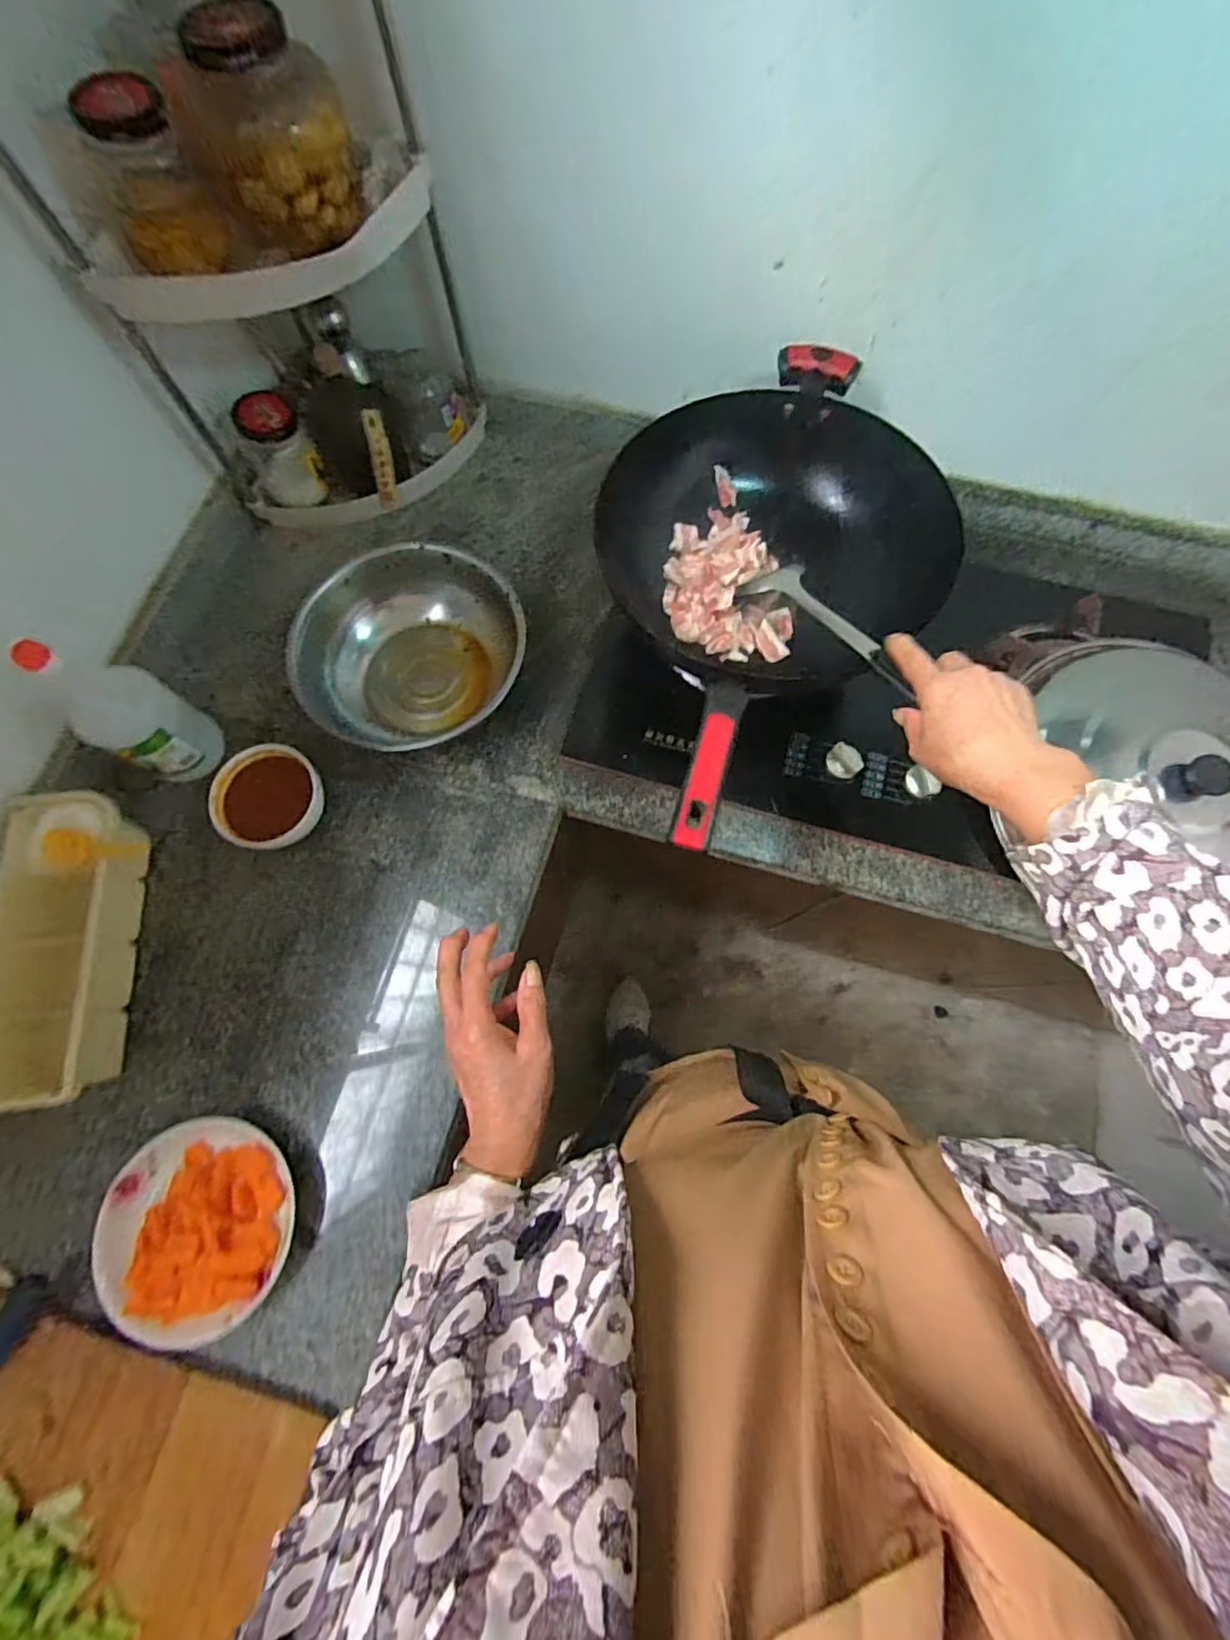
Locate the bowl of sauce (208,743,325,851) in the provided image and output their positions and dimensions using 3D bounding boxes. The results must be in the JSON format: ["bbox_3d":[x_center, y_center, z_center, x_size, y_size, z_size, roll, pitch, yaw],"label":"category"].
[{"bbox_3d":[-0.383,-0.023,0.672,0.109,0.061,0.111,-1,73,2],"label":"bowl of sauce"}]

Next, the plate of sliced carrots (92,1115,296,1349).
[{"bbox_3d":[-0.378,0.370,0.548,0.156,0.043,0.172,-11,73,-1],"label":"plate of sliced carrots"}]

